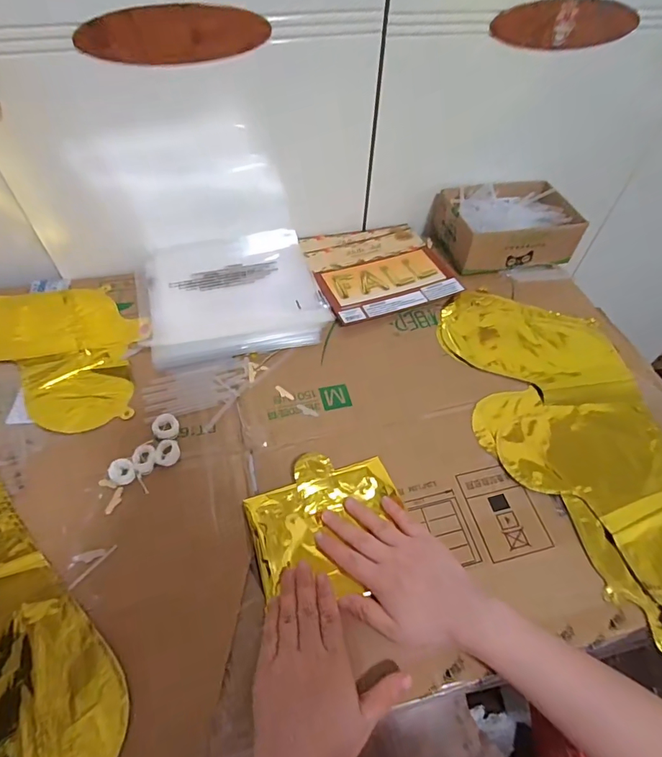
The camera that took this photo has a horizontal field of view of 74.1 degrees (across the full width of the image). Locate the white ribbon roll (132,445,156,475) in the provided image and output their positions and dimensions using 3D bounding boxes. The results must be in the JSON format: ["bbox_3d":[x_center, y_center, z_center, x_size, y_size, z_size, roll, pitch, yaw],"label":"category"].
[{"bbox_3d":[-0.191,0.082,0.447,0.021,0.008,0.030,-1,54,-4],"label":"white ribbon roll"}]

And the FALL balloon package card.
[{"bbox_3d":[0.081,-0.139,0.624,0.195,0.012,0.109,-19,57,-17],"label":"FALL balloon package card"}]

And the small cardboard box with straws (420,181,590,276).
[{"bbox_3d":[0.268,-0.236,0.675,0.183,0.069,0.150,-12,56,-12],"label":"small cardboard box with straws"}]

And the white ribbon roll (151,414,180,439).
[{"bbox_3d":[-0.177,0.051,0.467,0.027,0.010,0.026,2,54,-2],"label":"white ribbon roll"}]

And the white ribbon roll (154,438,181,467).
[{"bbox_3d":[-0.168,0.076,0.451,0.024,0.008,0.028,-7,55,-9],"label":"white ribbon roll"}]

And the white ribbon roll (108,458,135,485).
[{"bbox_3d":[-0.208,0.093,0.437,0.023,0.008,0.026,-31,61,-23],"label":"white ribbon roll"}]

